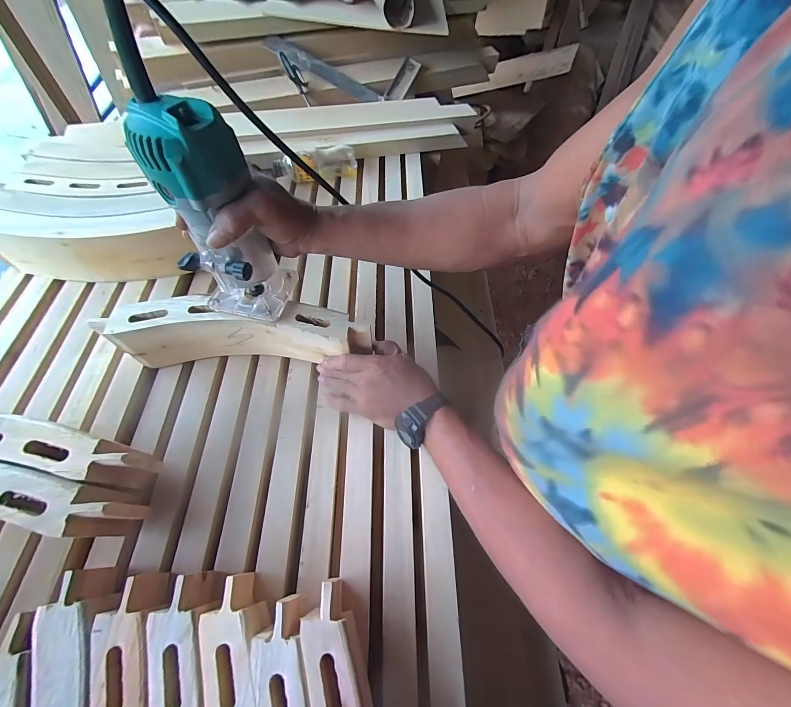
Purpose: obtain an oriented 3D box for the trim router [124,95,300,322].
[{"bbox_3d":[-0.172,-0.121,0.336,0.096,0.214,0.072,-29,66,-16],"label":"trim router"}]

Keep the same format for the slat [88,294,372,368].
[{"bbox_3d":[-0.195,-0.027,0.452,0.317,0.090,0.063,0,61,1],"label":"slat"}]

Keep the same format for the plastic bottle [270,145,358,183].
[{"bbox_3d":[-0.166,-0.392,0.693,0.168,0.054,0.059,-21,64,-14],"label":"plastic bottle"}]

